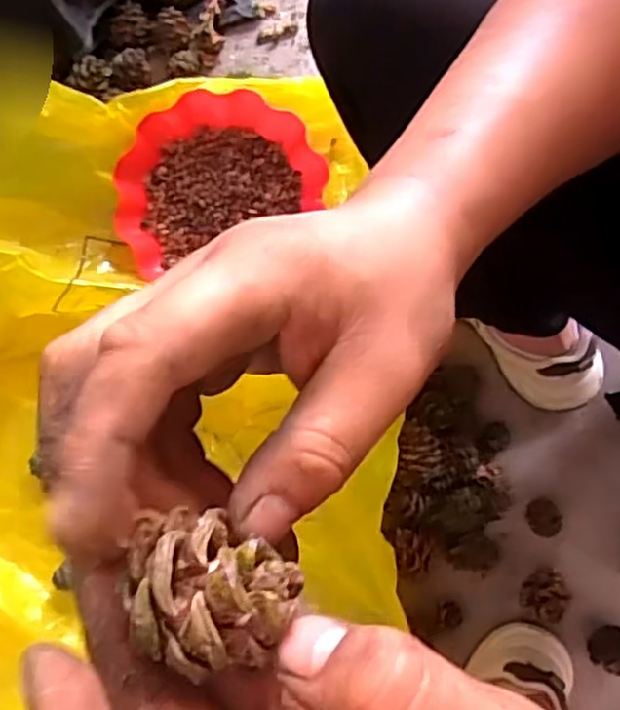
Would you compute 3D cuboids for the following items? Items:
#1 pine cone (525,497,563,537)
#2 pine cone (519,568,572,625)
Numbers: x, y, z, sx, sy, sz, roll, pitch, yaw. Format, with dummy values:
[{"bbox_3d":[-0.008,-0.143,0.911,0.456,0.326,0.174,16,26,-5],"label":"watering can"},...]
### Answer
[{"bbox_3d":[0.246,0.173,0.752,0.036,0.033,0.037,0,79,1],"label":"pine cone"},{"bbox_3d":[0.238,0.242,0.721,0.040,0.052,0.047,38,82,8],"label":"pine cone"}]

